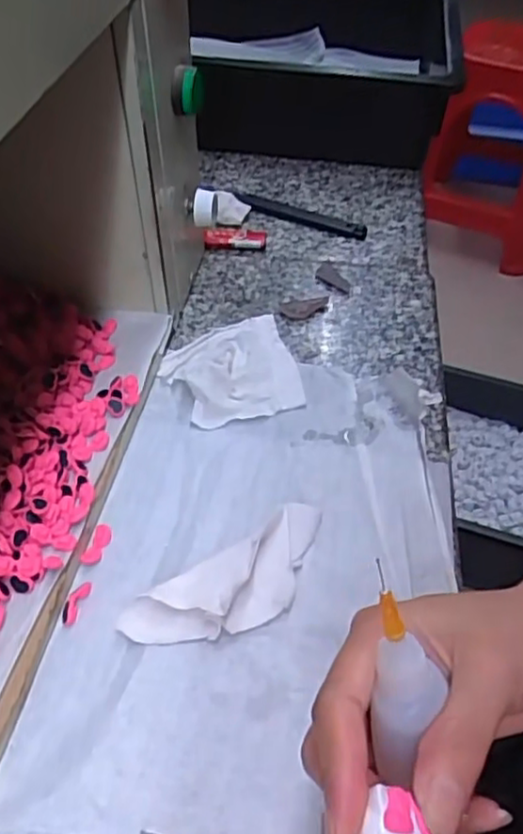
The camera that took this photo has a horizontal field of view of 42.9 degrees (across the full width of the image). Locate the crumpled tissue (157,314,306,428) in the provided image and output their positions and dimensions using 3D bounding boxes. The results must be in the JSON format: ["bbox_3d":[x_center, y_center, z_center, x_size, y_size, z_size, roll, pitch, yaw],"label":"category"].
[{"bbox_3d":[-0.020,-0.036,0.449,0.086,0.015,0.091,-13,49,-12],"label":"crumpled tissue"}]

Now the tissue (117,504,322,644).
[{"bbox_3d":[-0.012,0.085,0.341,0.116,0.015,0.046,-26,53,-22],"label":"tissue"}]

